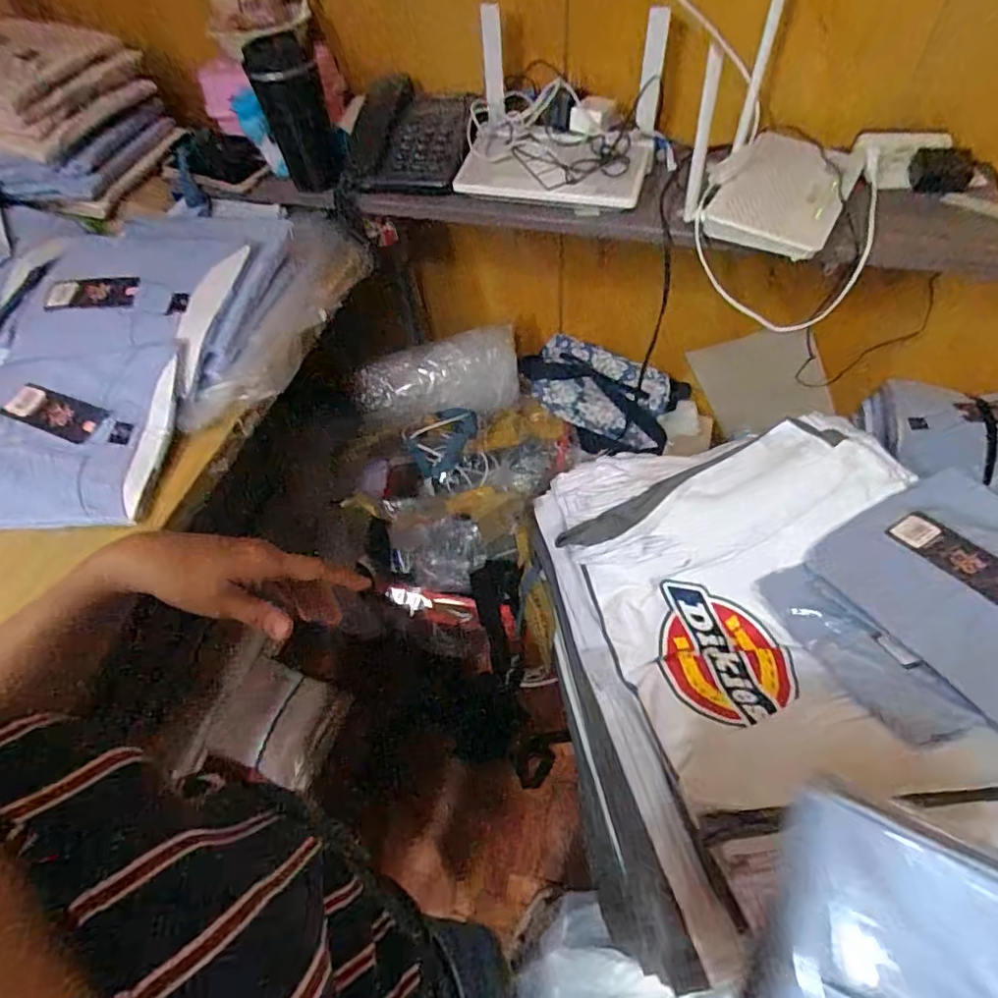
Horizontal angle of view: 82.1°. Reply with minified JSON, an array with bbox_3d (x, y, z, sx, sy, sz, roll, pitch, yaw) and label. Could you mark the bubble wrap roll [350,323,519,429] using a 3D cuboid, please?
[{"bbox_3d":[-0.104,-0.207,0.998,0.284,0.095,0.108,-13,54,-5],"label":"bubble wrap roll"}]

